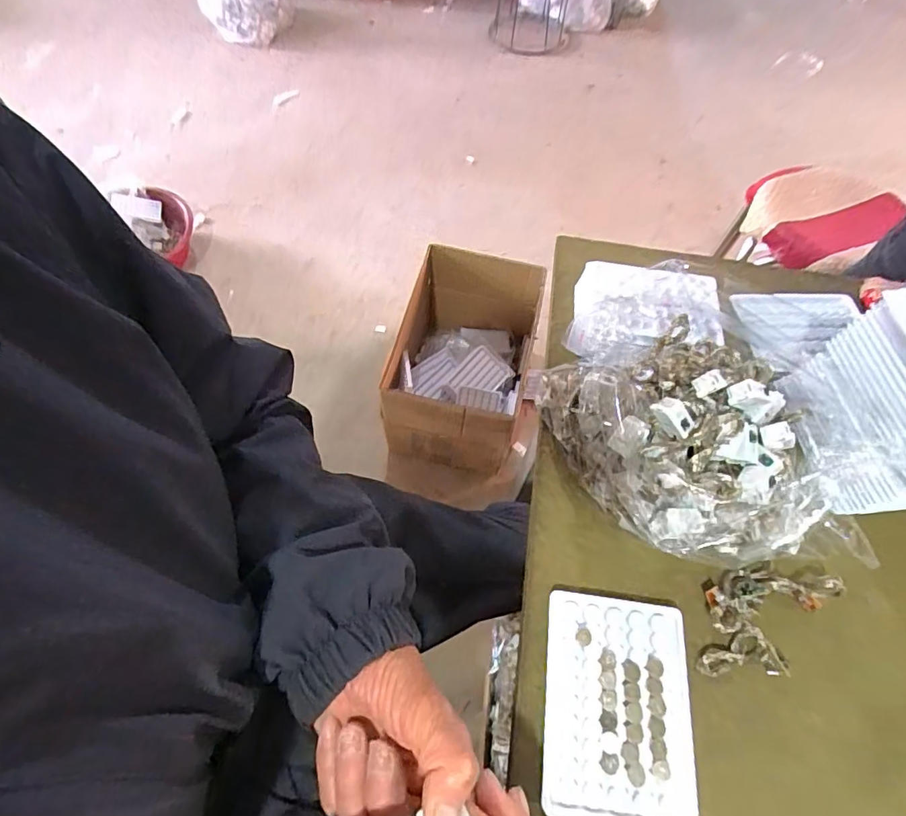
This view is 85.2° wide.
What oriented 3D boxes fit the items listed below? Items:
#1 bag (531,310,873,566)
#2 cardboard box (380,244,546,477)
[{"bbox_3d":[0.193,0.031,0.370,0.238,0.113,0.156,6,61,1],"label":"bag"},{"bbox_3d":[0.013,-0.107,1.155,0.291,0.310,0.423,13,61,5],"label":"cardboard box"}]

